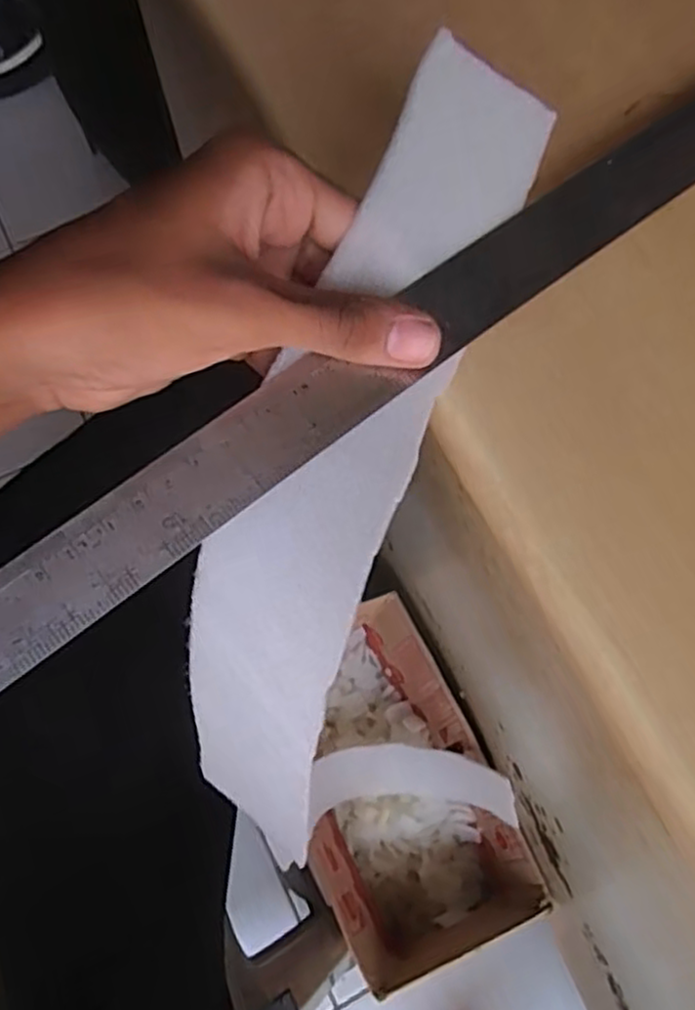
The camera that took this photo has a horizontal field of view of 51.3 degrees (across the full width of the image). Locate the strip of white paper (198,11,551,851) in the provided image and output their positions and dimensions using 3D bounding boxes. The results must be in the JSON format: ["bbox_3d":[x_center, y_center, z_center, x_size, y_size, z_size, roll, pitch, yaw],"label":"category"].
[{"bbox_3d":[-0.001,-0.014,0.245,0.053,0.066,0.266,20,90,8],"label":"strip of white paper"}]

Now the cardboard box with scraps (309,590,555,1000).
[{"bbox_3d":[0.039,0.263,0.703,0.168,0.139,0.298,-22,70,-8],"label":"cardboard box with scraps"}]

